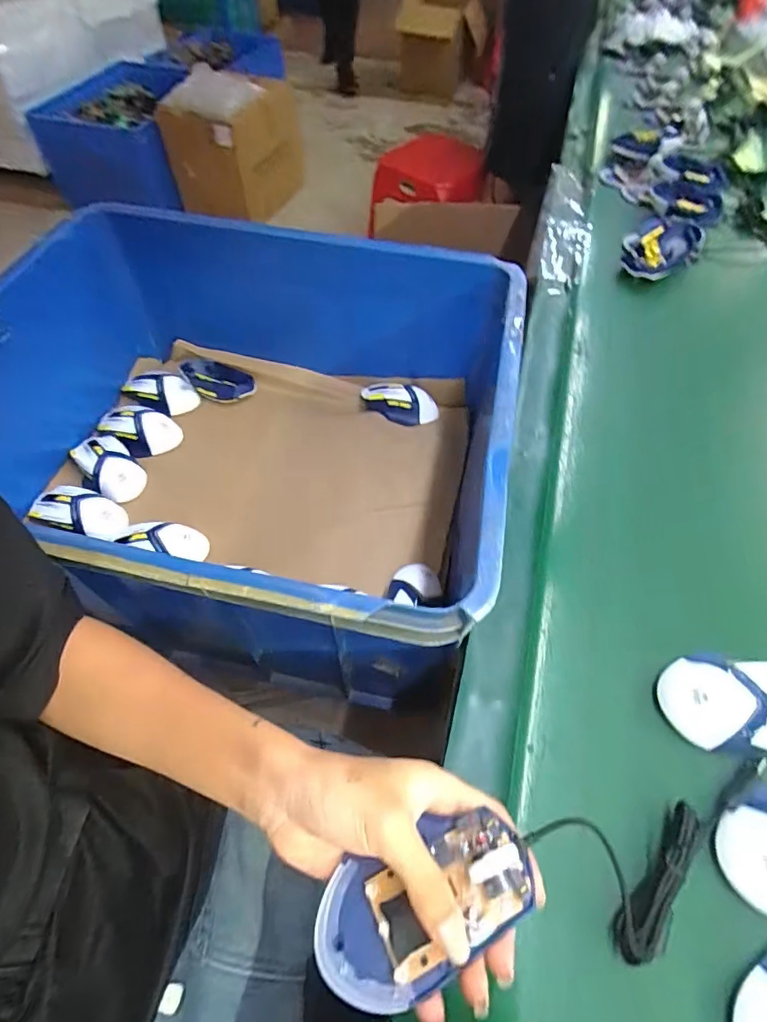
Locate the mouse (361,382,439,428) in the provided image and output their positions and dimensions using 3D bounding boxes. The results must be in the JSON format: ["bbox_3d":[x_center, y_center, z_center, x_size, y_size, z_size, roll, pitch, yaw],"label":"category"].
[{"bbox_3d":[0.025,-0.172,0.762,0.123,0.040,0.065,7,57,4],"label":"mouse"}]

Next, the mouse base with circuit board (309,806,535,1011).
[{"bbox_3d":[0.020,0.202,0.250,0.110,0.023,0.056,-25,60,-6],"label":"mouse base with circuit board"}]

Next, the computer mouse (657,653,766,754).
[{"bbox_3d":[0.280,0.145,0.377,0.123,0.036,0.078,4,56,3],"label":"computer mouse"}]

